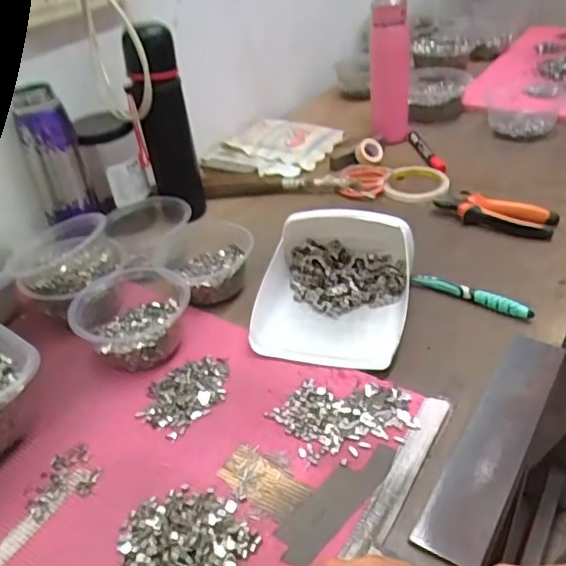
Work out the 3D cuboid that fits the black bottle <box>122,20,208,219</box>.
[{"bbox_3d":[-0.155,-0.204,0.751,0.064,0.243,0.057,-12,37,-7],"label":"black bottle"}]

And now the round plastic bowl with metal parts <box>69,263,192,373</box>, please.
[{"bbox_3d":[-0.153,0.031,0.586,0.112,0.064,0.122,-4,37,3],"label":"round plastic bowl with metal parts"}]

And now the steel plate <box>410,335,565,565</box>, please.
[{"bbox_3d":[0.180,0.125,0.472,0.047,0.008,0.241,18,45,30],"label":"steel plate"}]

